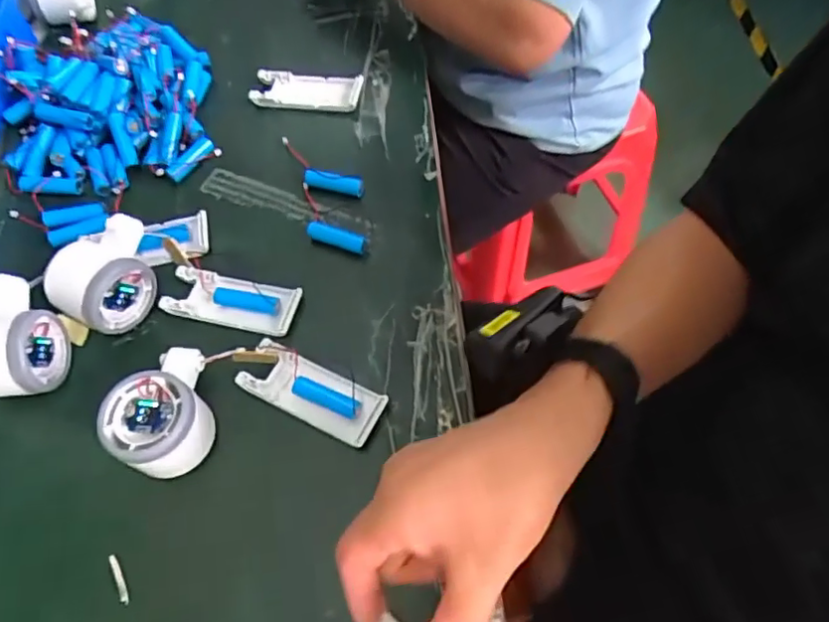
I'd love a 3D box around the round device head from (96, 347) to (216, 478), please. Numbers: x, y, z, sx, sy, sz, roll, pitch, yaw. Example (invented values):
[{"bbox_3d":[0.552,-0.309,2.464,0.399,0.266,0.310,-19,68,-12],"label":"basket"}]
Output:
[{"bbox_3d":[-0.167,0.066,0.393,0.055,0.049,0.082,-10,60,-3],"label":"round device head"}]

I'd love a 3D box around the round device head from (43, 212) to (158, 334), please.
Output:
[{"bbox_3d":[-0.226,-0.027,0.447,0.060,0.052,0.082,28,66,18],"label":"round device head"}]

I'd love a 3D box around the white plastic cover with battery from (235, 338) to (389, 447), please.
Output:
[{"bbox_3d":[-0.070,0.054,0.411,0.100,0.020,0.041,22,64,15],"label":"white plastic cover with battery"}]

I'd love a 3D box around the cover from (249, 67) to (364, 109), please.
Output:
[{"bbox_3d":[-0.101,-0.209,0.561,0.102,0.014,0.040,7,61,7],"label":"cover"}]

